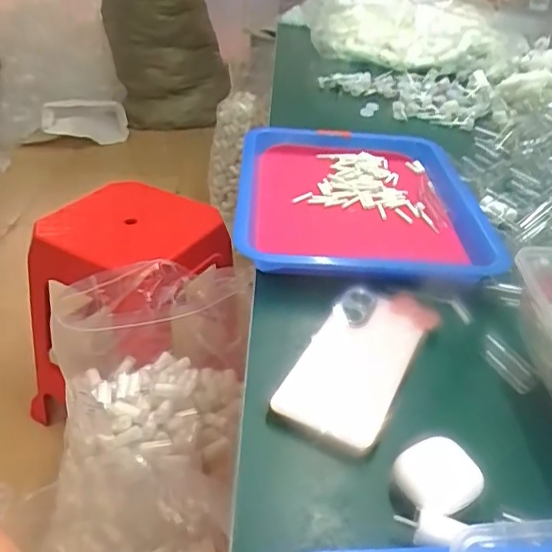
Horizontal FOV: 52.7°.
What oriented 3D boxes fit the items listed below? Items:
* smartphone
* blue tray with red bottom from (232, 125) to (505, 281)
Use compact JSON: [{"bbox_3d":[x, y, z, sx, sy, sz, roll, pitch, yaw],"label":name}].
[{"bbox_3d":[0.067,0.062,0.449,0.081,0.008,0.177,21,38,22],"label":"smartphone"},{"bbox_3d":[0.098,-0.096,0.676,0.275,0.038,0.357,4,35,-1],"label":"blue tray with red bottom"}]

